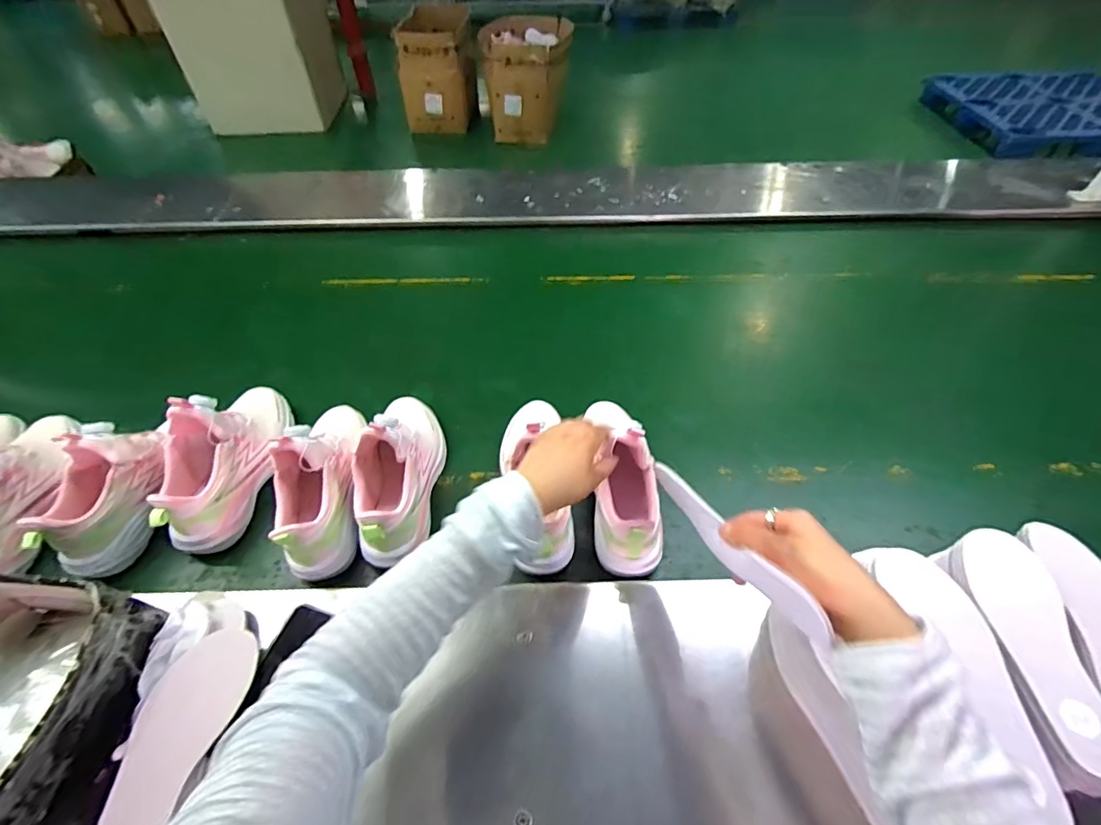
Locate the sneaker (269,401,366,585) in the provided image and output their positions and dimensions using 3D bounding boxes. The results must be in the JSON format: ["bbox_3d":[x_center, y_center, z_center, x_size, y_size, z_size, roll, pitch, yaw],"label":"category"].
[{"bbox_3d":[-0.293,0.069,0.634,0.103,0.130,0.232,-15,51,-8],"label":"sneaker"}]

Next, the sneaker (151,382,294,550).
[{"bbox_3d":[-0.433,0.043,0.660,0.085,0.135,0.253,-2,50,2],"label":"sneaker"}]

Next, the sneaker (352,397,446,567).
[{"bbox_3d":[-0.197,0.059,0.644,0.083,0.125,0.240,0,50,4],"label":"sneaker"}]

